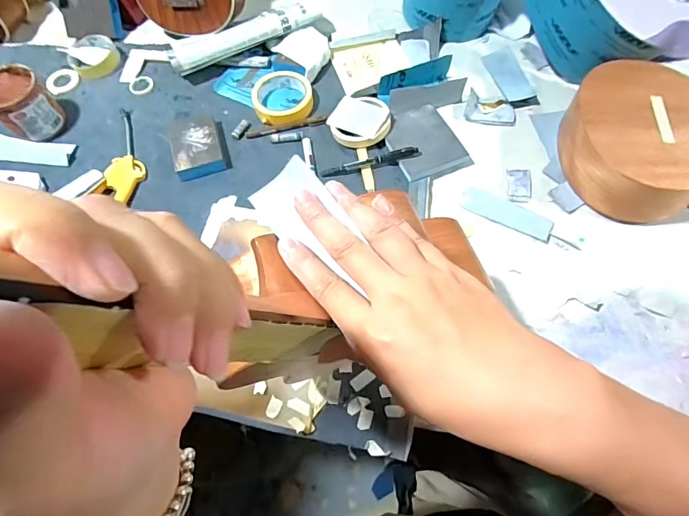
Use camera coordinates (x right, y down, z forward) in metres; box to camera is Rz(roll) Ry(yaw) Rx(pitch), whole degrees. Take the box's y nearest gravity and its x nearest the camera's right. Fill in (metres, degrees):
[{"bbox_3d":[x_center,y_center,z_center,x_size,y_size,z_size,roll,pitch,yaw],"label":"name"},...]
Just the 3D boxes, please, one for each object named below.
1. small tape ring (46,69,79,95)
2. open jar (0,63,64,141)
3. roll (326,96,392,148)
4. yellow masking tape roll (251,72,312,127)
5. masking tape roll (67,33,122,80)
[{"bbox_3d":[-0.483,-0.304,0.717,0.054,0.009,0.050,-1,65,2],"label":"small tape ring"},{"bbox_3d":[-0.493,-0.236,0.642,0.079,0.081,0.080,-1,65,2],"label":"open jar"},{"bbox_3d":[0.023,-0.208,0.647,0.088,0.029,0.081,-1,65,2],"label":"roll"},{"bbox_3d":[-0.099,-0.257,0.675,0.093,0.024,0.094,-18,66,-6],"label":"yellow masking tape roll"},{"bbox_3d":[-0.429,-0.350,0.729,0.081,0.017,0.083,-1,65,2],"label":"masking tape roll"}]

